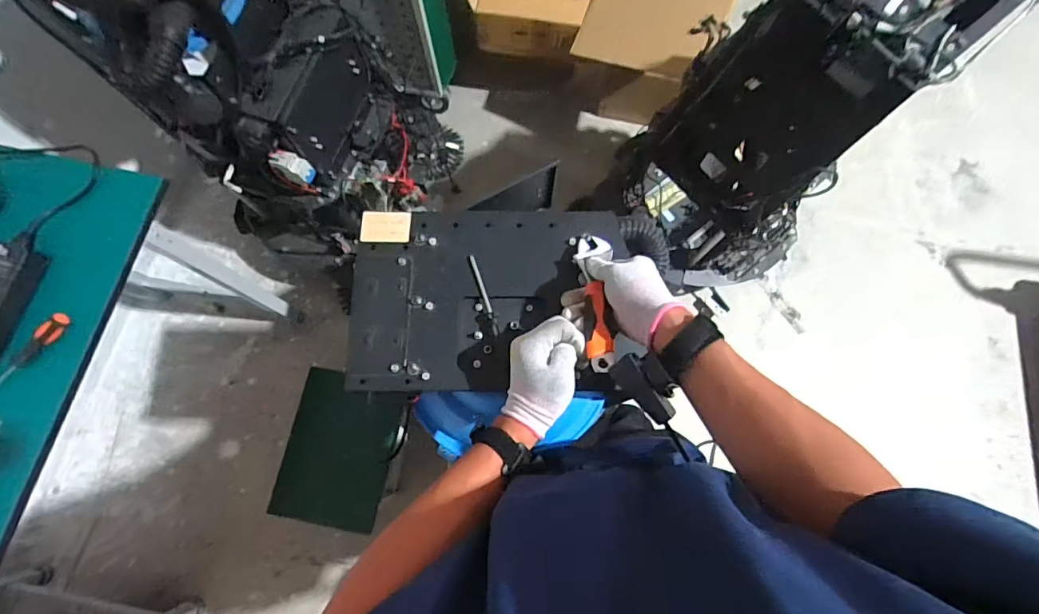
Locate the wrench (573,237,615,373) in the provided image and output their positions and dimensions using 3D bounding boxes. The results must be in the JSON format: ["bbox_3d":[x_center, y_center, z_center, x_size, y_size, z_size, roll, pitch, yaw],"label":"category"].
[{"bbox_3d":[0.087,-0.014,0.525,0.041,0.021,0.184,2,52,1],"label":"wrench"}]

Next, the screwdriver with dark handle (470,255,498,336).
[{"bbox_3d":[-0.043,-0.015,0.581,0.007,0.008,0.104,-18,75,-4],"label":"screwdriver with dark handle"}]

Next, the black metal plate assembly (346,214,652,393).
[{"bbox_3d":[-0.037,-0.013,0.576,0.319,0.019,0.219,-1,75,0],"label":"black metal plate assembly"}]

